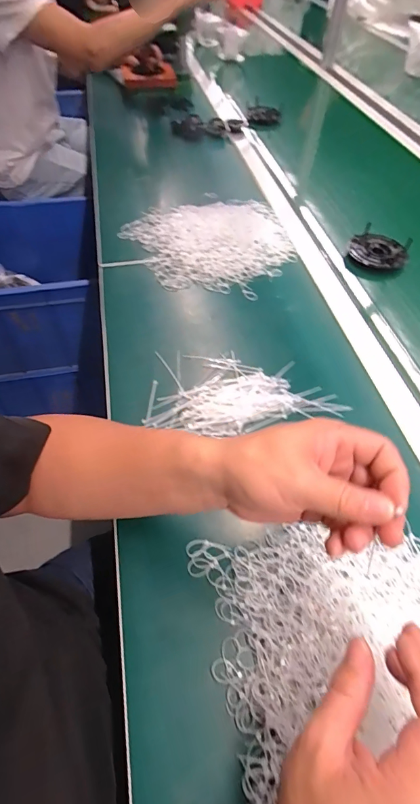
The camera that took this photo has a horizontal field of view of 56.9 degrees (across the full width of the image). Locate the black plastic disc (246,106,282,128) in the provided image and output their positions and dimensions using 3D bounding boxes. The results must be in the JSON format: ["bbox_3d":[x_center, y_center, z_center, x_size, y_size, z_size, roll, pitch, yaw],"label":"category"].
[{"bbox_3d":[0.151,-0.794,1.082,0.091,0.034,0.095,6,53,2],"label":"black plastic disc"}]

